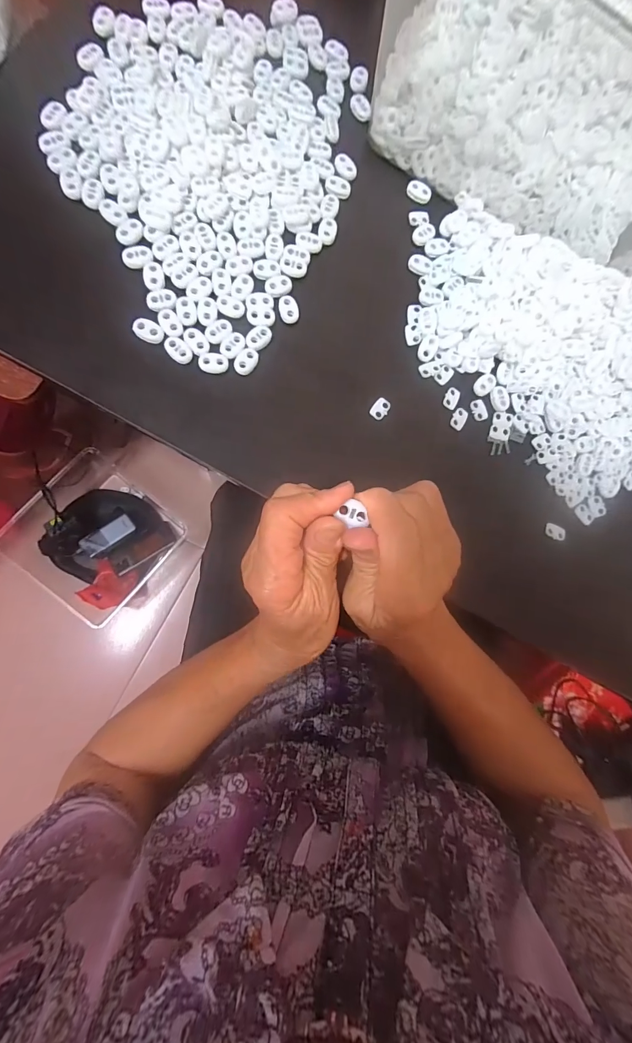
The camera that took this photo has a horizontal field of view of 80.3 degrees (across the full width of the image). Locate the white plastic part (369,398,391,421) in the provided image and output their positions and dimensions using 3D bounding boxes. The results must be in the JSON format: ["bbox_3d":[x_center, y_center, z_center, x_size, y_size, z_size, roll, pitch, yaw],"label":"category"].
[{"bbox_3d":[0.055,-0.095,0.316,0.013,0.004,0.019,37,81,-4],"label":"white plastic part"}]

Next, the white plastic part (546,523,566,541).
[{"bbox_3d":[0.212,0.010,0.332,0.016,0.006,0.012,20,82,-7],"label":"white plastic part"}]

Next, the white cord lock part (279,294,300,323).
[{"bbox_3d":[-0.022,-0.175,0.308,0.015,0.004,0.023,-8,87,-10],"label":"white cord lock part"}]

